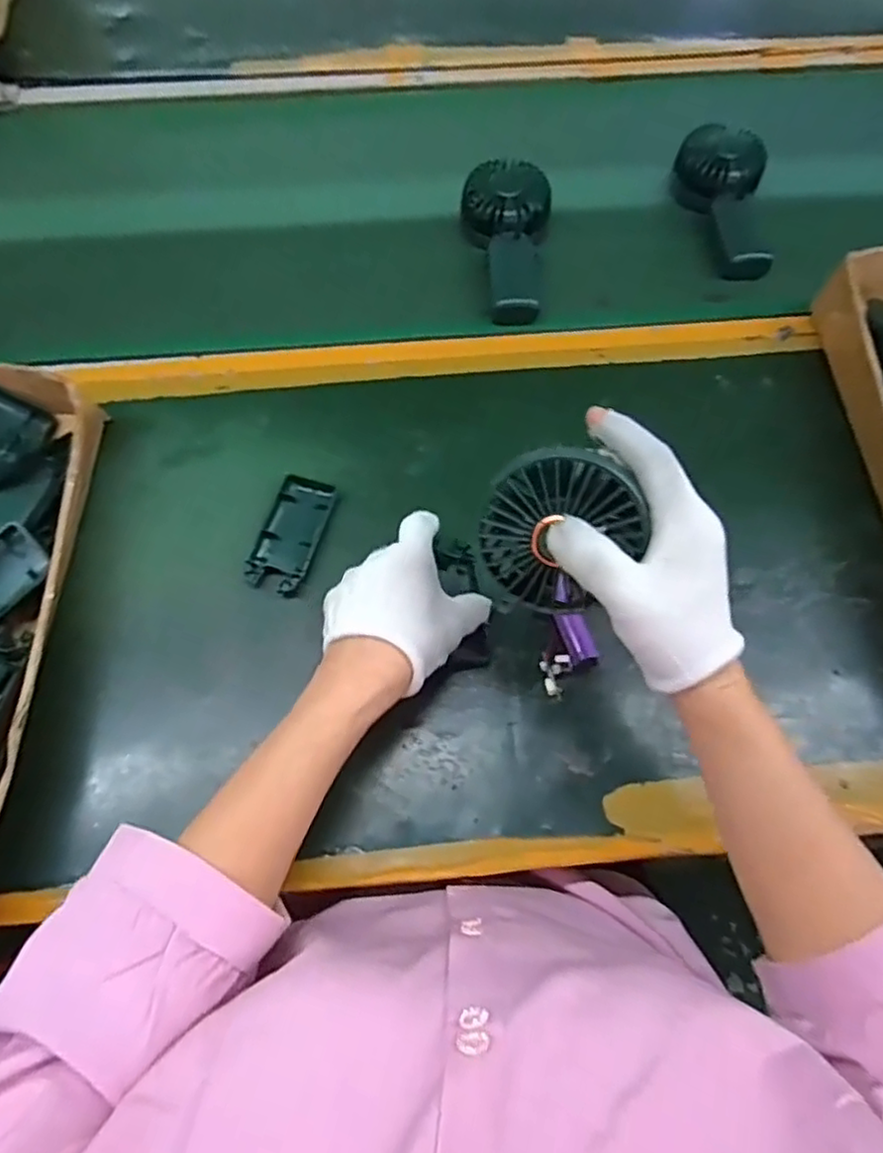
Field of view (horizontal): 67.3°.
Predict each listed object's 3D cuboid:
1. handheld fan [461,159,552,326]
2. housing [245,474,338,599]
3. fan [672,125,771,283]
[{"bbox_3d":[0.065,-0.313,0.623,0.081,0.041,0.161,-1,77,-1],"label":"handheld fan"},{"bbox_3d":[-0.112,-0.033,0.500,0.045,0.010,0.094,15,65,7],"label":"housing"},{"bbox_3d":[0.277,-0.368,0.651,0.081,0.040,0.172,4,64,2],"label":"fan"}]

